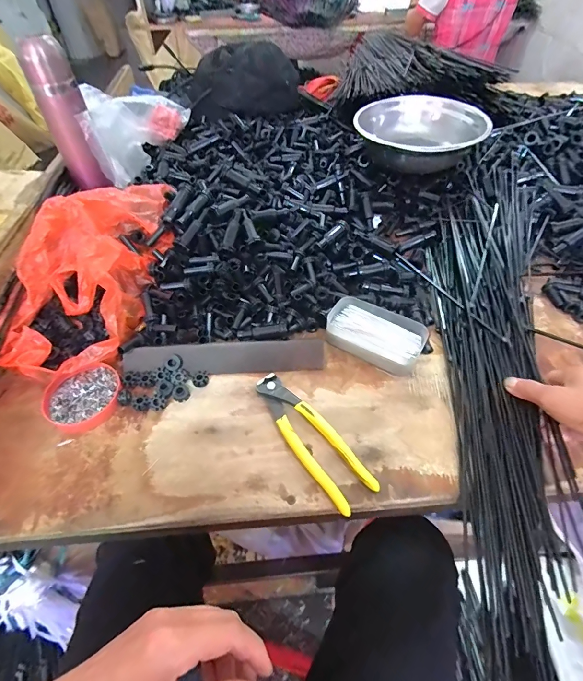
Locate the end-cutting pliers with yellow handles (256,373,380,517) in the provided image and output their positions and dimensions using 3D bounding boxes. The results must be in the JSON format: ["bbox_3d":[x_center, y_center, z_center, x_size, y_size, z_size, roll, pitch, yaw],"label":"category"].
[{"bbox_3d":[0.018,0.100,0.380,0.047,0.014,0.165,-31,57,-23],"label":"end-cutting pliers with yellow handles"}]

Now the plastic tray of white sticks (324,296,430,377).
[{"bbox_3d":[0.107,-0.008,0.455,0.118,0.031,0.071,28,56,21],"label":"plastic tray of white sticks"}]

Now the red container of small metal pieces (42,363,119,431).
[{"bbox_3d":[-0.235,0.066,0.405,0.078,0.025,0.072,-32,58,-24],"label":"red container of small metal pieces"}]

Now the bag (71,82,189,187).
[{"bbox_3d":[-0.267,-0.365,0.623,0.063,0.135,0.216,20,54,15],"label":"bag"}]

